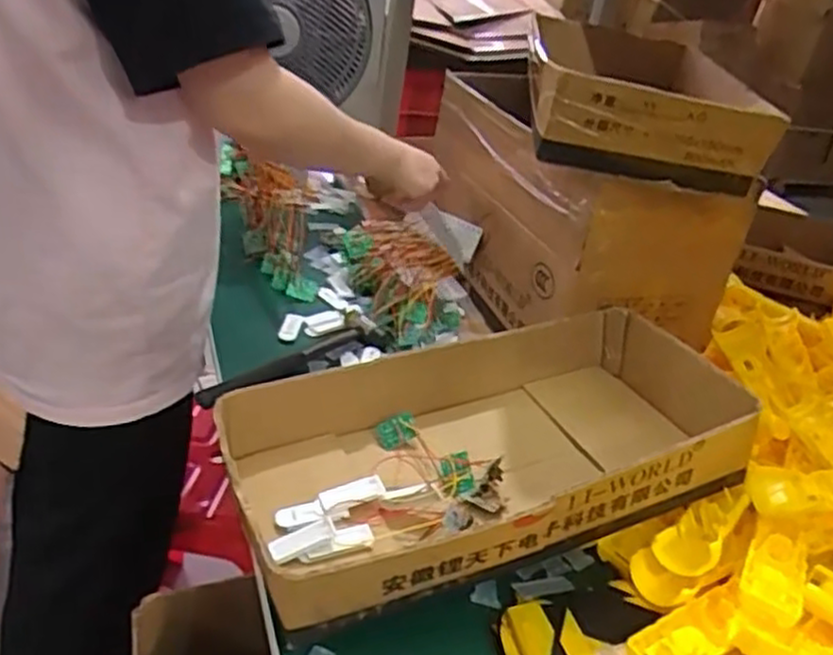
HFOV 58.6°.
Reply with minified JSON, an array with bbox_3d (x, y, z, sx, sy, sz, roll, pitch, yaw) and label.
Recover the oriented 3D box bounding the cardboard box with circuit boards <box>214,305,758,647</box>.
[{"bbox_3d":[0.060,0.099,0.645,0.432,0.101,0.234,-5,33,-24],"label":"cardboard box with circuit boards"}]

